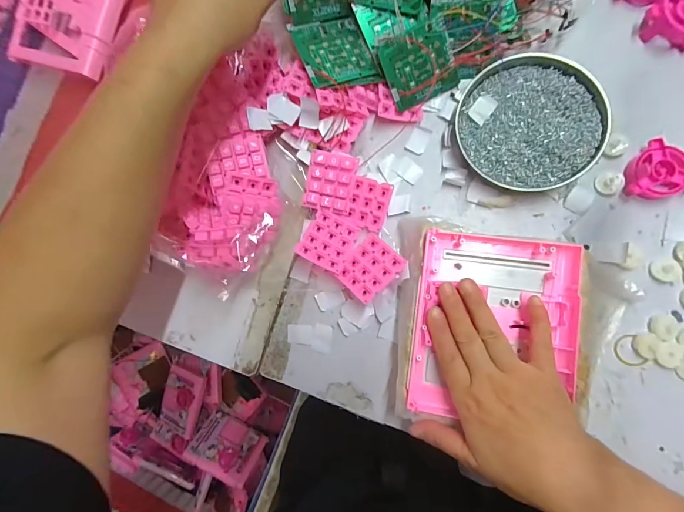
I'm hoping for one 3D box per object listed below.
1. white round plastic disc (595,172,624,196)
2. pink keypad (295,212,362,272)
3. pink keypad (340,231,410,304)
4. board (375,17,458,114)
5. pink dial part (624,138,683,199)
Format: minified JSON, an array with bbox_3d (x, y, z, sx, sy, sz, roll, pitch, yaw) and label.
[{"bbox_3d":[0.259,-0.070,0.336,0.024,0.005,0.022,-1,86,9],"label":"white round plastic disc"},{"bbox_3d":[-0.013,-0.017,0.356,0.047,0.004,0.059,28,66,-2],"label":"pink keypad"},{"bbox_3d":[0.028,0.011,0.347,0.059,0.004,0.049,-43,74,-9],"label":"pink keypad"},{"bbox_3d":[0.080,-0.194,0.354,0.071,0.004,0.065,-25,114,0],"label":"board"},{"bbox_3d":[0.294,-0.082,0.320,0.052,0.017,0.053,-11,85,8],"label":"pink dial part"}]

